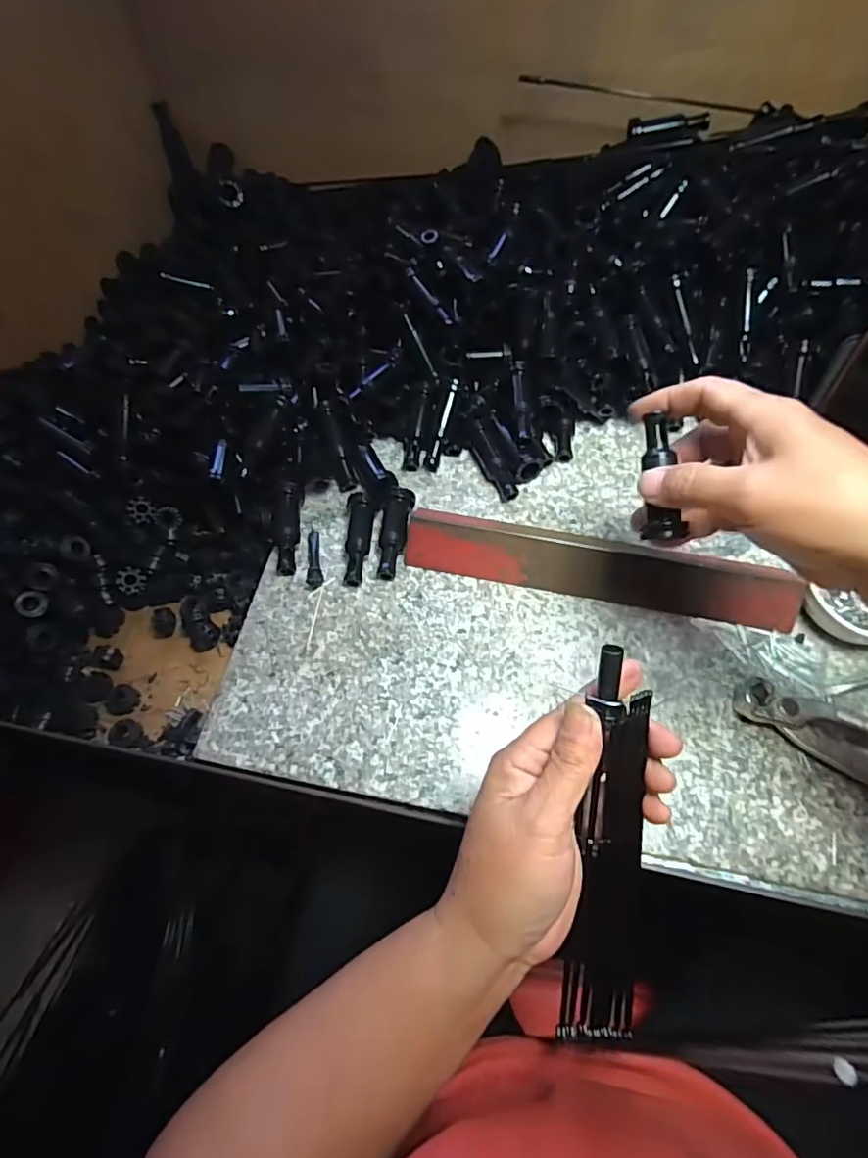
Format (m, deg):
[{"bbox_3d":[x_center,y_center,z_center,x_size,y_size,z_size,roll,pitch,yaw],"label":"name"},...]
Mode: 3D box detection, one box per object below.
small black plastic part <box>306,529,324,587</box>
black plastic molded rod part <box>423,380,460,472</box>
[{"bbox_3d":[-0.085,-0.015,0.398,0.011,0.006,0.046,-10,61,-3],"label":"small black plastic part"},{"bbox_3d":[0.007,-0.117,0.431,0.010,0.008,0.071,18,97,11],"label":"black plastic molded rod part"}]

